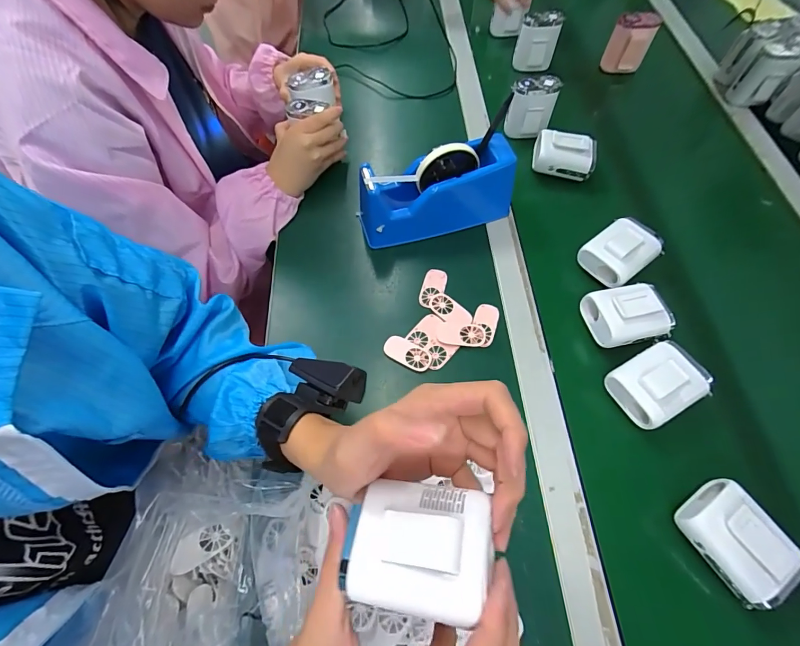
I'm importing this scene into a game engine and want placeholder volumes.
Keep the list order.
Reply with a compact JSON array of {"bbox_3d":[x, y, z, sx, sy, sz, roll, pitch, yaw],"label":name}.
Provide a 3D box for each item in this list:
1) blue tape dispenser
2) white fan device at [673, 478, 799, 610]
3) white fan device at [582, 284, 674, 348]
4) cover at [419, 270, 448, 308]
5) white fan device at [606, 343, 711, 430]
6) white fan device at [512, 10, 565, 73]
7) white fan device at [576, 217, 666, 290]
[{"bbox_3d":[0.046,-0.171,0.516,0.209,0.105,0.071,-14,68,-7],"label":"blue tape dispenser"},{"bbox_3d":[0.302,0.191,0.346,0.065,0.030,0.086,-30,71,-13],"label":"white fan device"},{"bbox_3d":[0.268,-0.010,0.454,0.087,0.039,0.066,-11,68,-5],"label":"white fan device"},{"bbox_3d":[0.043,-0.044,0.506,0.029,0.007,0.056,14,68,5],"label":"cover"},{"bbox_3d":[0.276,0.063,0.415,0.089,0.038,0.066,-26,70,-11],"label":"white fan device"},{"bbox_3d":[0.239,-0.493,0.687,0.069,0.073,0.051,14,68,5],"label":"white fan device"},{"bbox_3d":[0.284,-0.095,0.495,0.094,0.039,0.067,-35,72,-14],"label":"white fan device"}]

